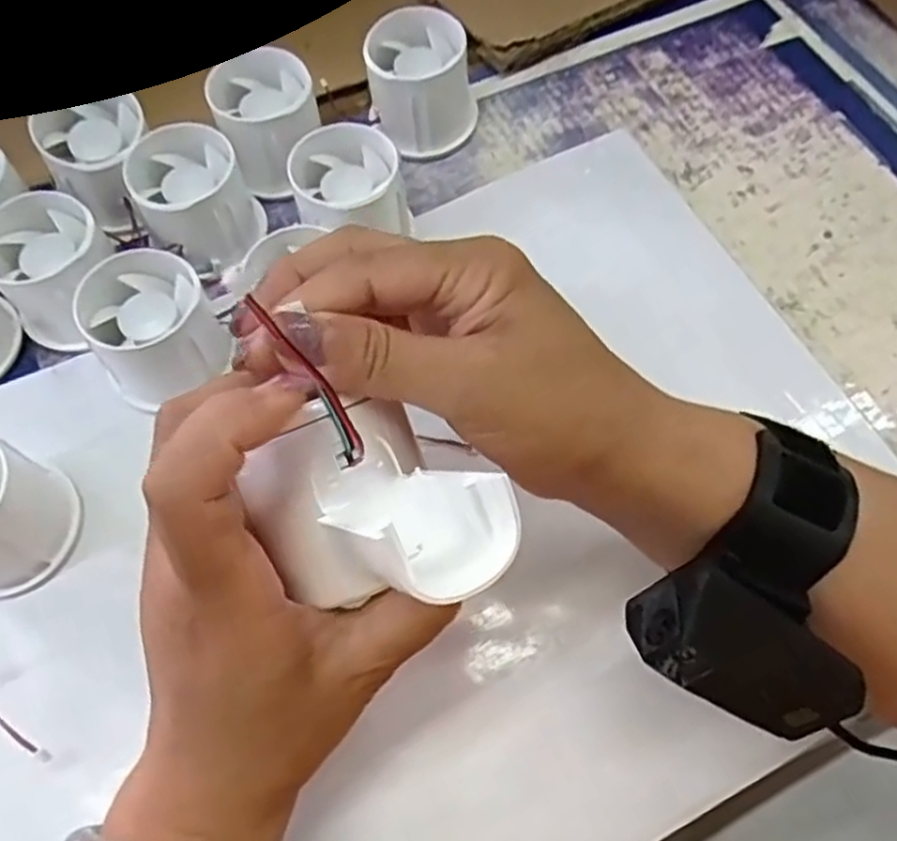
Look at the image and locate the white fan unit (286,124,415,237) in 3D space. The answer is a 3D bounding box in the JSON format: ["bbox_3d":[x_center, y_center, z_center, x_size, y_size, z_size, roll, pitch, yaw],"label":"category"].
[{"bbox_3d":[-0.047,-0.103,0.362,0.054,0.049,0.053,-4,64,-1],"label":"white fan unit"}]

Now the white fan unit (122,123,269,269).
[{"bbox_3d":[-0.119,-0.104,0.361,0.053,0.044,0.058,-23,66,-10],"label":"white fan unit"}]

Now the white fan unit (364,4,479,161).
[{"bbox_3d":[-0.013,-0.175,0.390,0.053,0.047,0.052,-5,65,-1],"label":"white fan unit"}]

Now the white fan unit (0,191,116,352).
[{"bbox_3d":[-0.179,-0.067,0.343,0.052,0.041,0.060,-20,66,-8],"label":"white fan unit"}]

